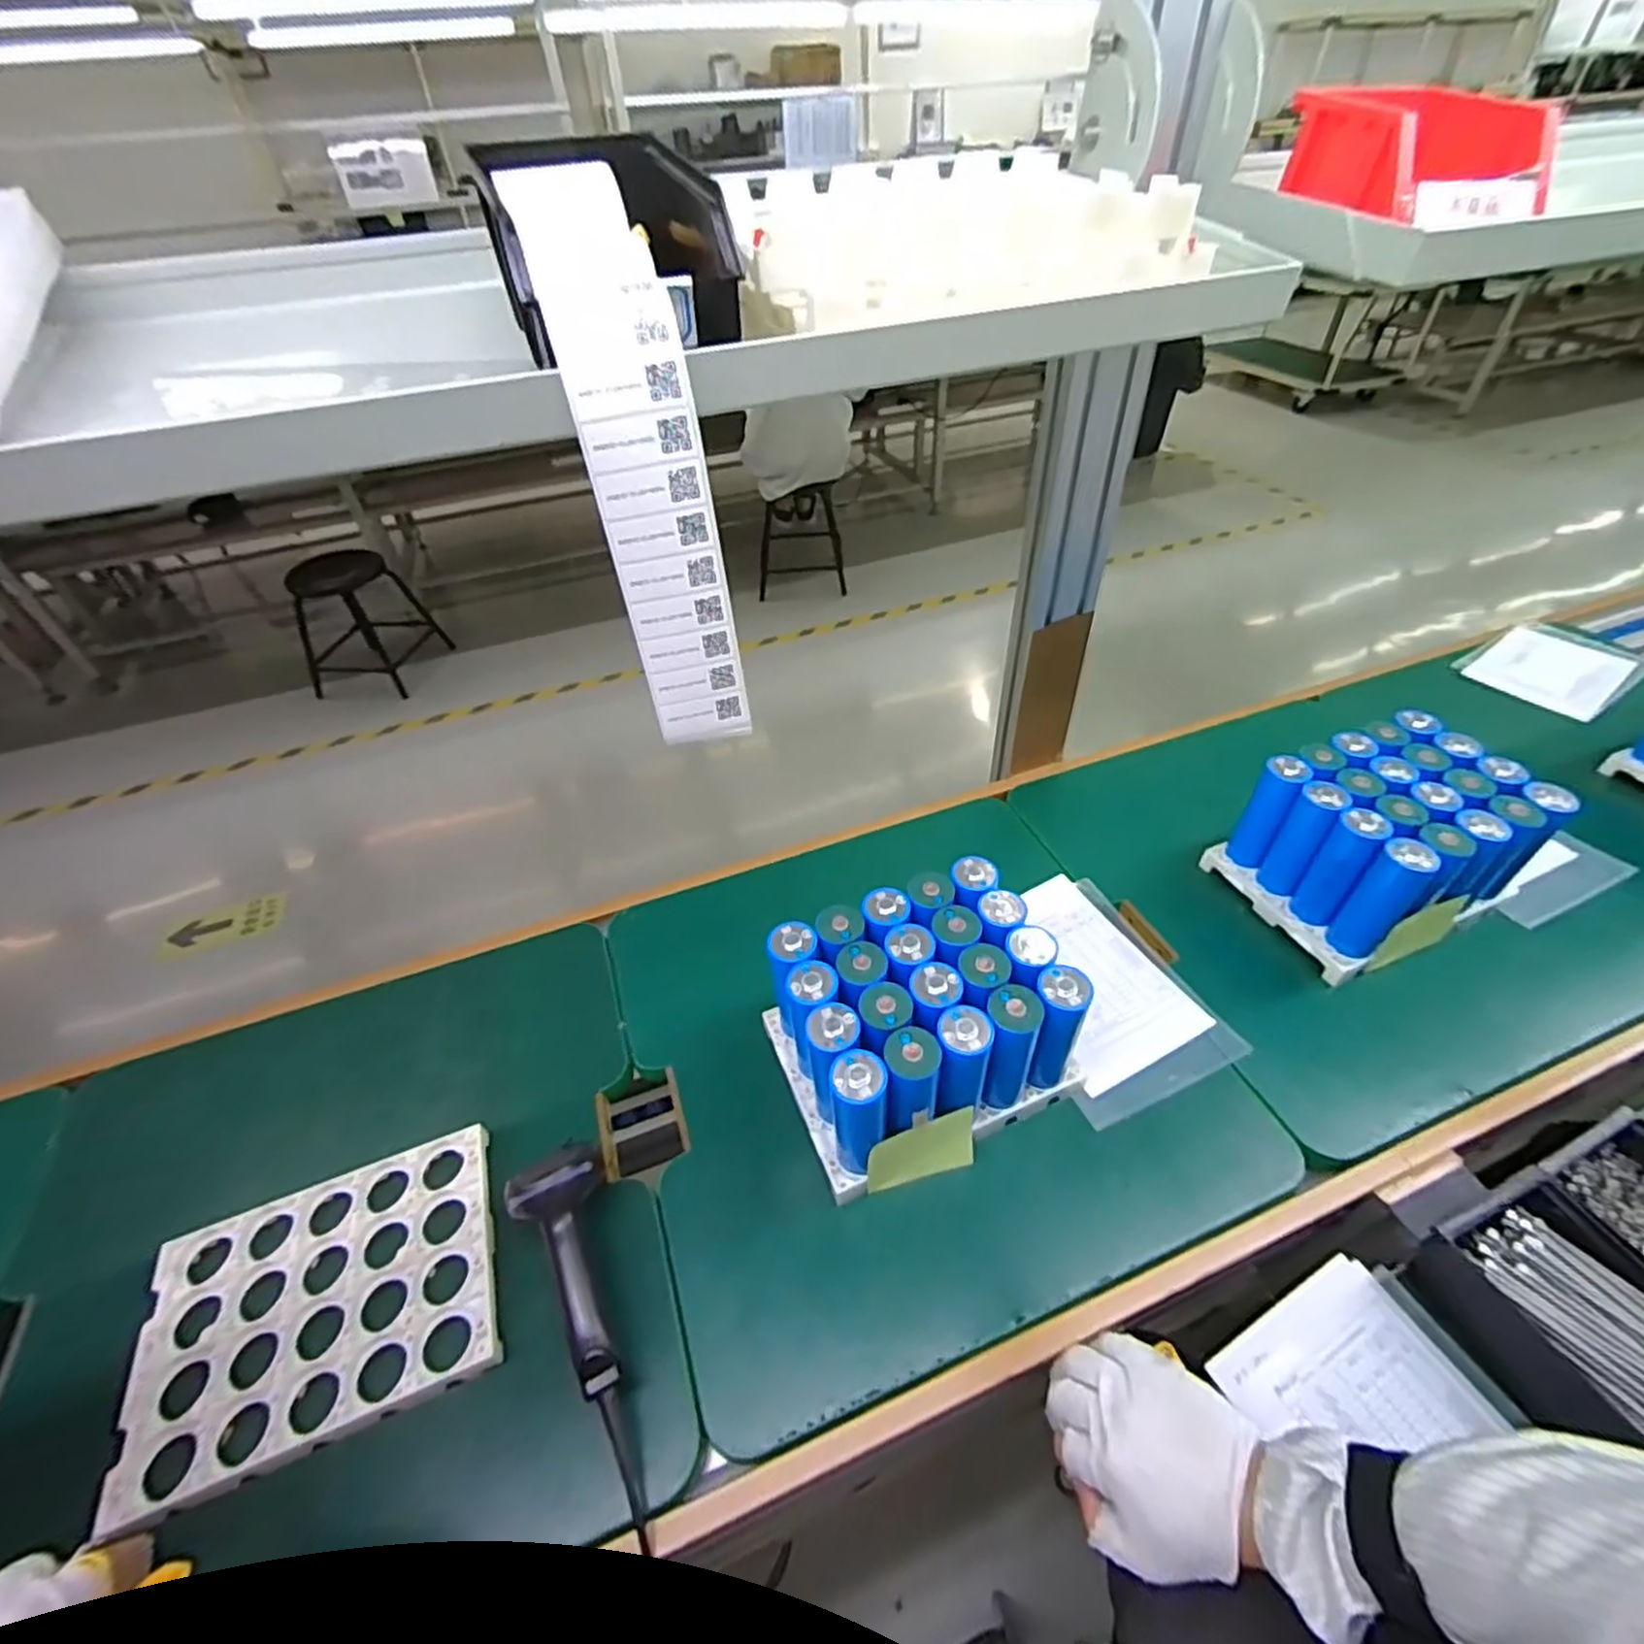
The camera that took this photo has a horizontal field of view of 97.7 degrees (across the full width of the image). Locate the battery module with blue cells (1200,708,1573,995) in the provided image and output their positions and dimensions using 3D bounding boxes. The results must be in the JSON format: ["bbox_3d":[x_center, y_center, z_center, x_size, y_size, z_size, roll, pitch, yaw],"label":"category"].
[{"bbox_3d":[0.540,0.020,0.703,0.211,0.146,0.166,-18,46,-13],"label":"battery module with blue cells"}]

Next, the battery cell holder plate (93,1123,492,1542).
[{"bbox_3d":[-0.360,0.348,0.523,0.232,0.022,0.177,-17,46,-13],"label":"battery cell holder plate"}]

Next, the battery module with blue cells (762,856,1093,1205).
[{"bbox_3d":[0.078,0.165,0.594,0.218,0.152,0.171,-19,46,-15],"label":"battery module with blue cells"}]

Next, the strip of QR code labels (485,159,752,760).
[{"bbox_3d":[-0.100,-0.180,0.398,0.059,0.250,0.121,-17,46,-13],"label":"strip of QR code labels"}]

